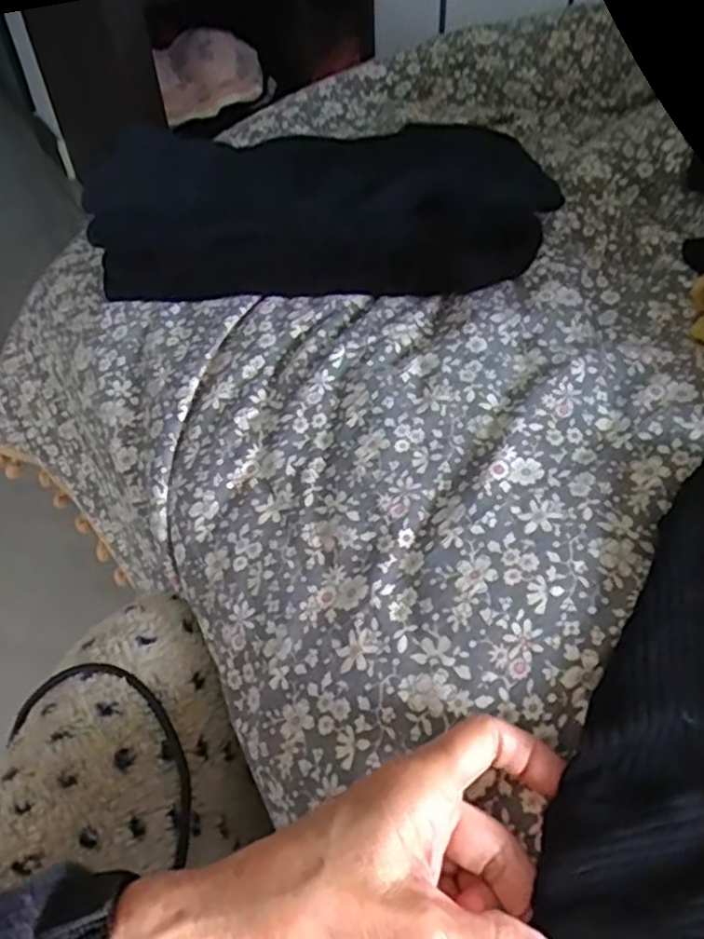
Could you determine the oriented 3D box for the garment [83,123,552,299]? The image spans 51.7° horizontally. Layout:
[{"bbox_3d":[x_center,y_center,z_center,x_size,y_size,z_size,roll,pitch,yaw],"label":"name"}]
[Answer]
[{"bbox_3d":[-0.021,-0.176,0.480,0.290,0.078,0.112,8,49,10],"label":"garment"}]

